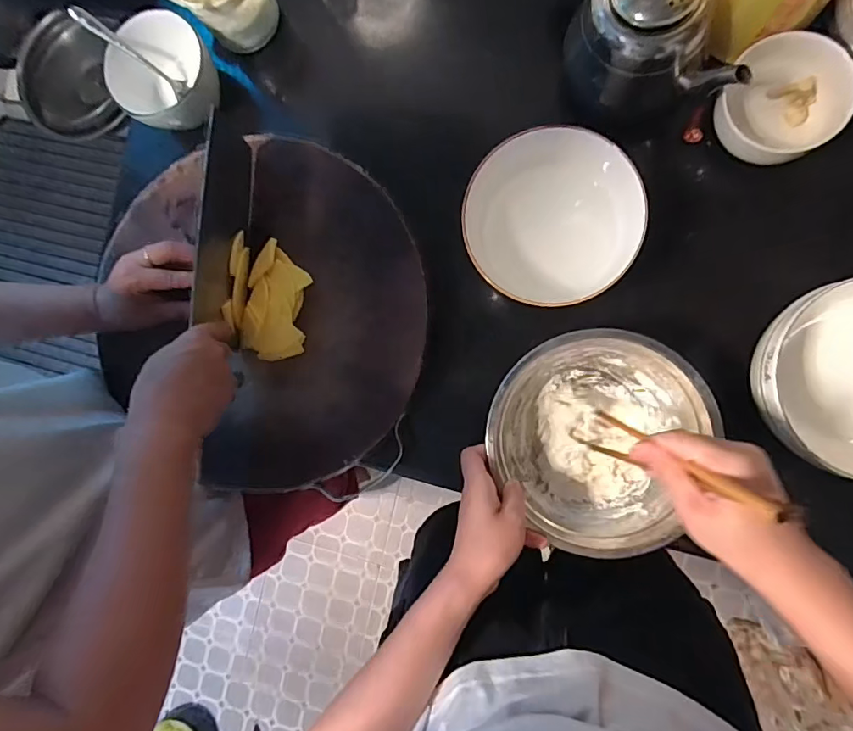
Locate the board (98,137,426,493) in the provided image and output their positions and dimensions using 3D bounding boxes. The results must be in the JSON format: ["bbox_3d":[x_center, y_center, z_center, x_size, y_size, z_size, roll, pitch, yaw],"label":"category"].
[{"bbox_3d":[-0.178,-0.050,0.519,0.348,0.029,0.348,11,90,9],"label":"board"}]

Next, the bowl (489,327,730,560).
[{"bbox_3d":[0.149,0.062,0.466,0.171,0.073,0.187,0,88,9],"label":"bowl"}]

